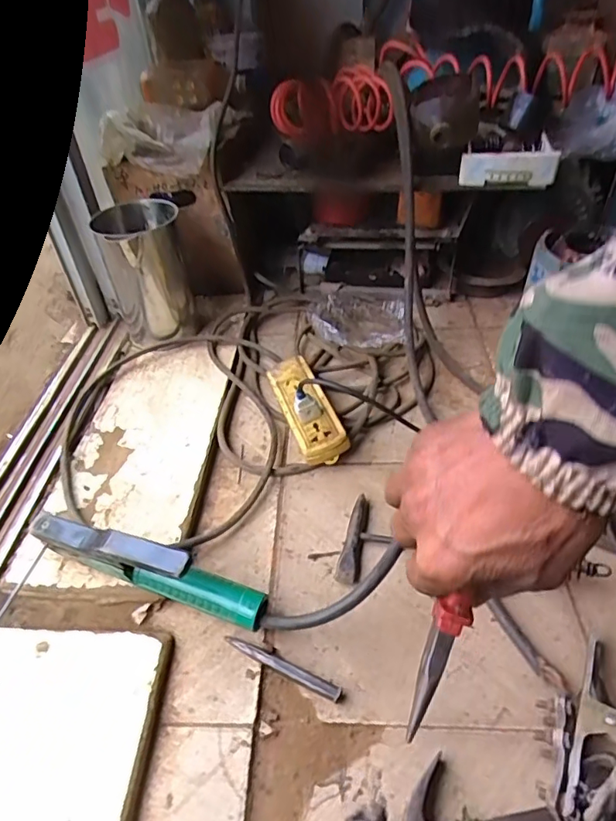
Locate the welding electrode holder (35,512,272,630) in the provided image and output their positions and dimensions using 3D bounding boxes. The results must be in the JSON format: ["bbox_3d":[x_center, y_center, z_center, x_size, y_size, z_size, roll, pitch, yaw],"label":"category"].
[{"bbox_3d":[-0.166,0.156,0.526,0.257,0.083,0.032,12,44,16],"label":"welding electrode holder"}]

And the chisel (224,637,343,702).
[{"bbox_3d":[-0.025,0.237,0.487,0.121,0.012,0.015,17,46,21],"label":"chisel"}]

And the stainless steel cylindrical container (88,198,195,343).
[{"bbox_3d":[-0.266,-0.225,0.868,0.117,0.198,0.145,-5,42,-1],"label":"stainless steel cylindrical container"}]

